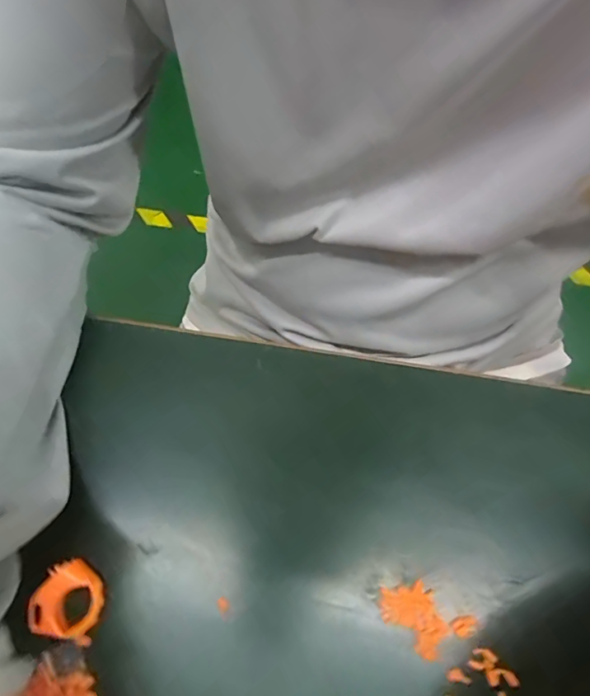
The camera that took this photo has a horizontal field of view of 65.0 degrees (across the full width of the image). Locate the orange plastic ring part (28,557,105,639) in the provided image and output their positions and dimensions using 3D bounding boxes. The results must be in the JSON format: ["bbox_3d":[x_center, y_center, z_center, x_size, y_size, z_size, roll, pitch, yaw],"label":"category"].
[{"bbox_3d":[-0.096,0.106,0.197,0.024,0.015,0.029,3,65,0],"label":"orange plastic ring part"}]

